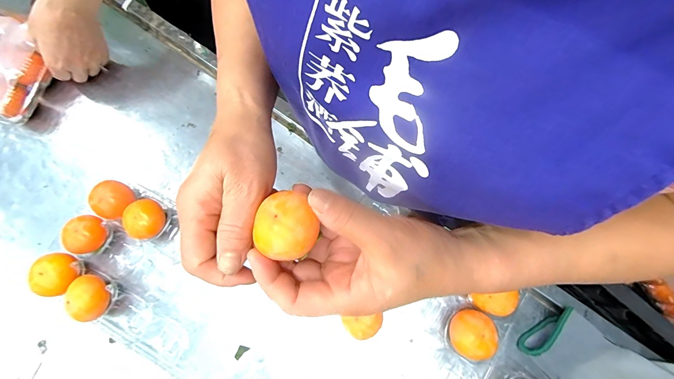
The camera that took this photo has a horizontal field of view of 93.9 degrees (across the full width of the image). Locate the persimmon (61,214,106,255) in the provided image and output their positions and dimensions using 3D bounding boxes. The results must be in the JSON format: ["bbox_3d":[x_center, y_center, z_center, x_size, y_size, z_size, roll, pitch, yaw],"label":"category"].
[{"bbox_3d":[-0.311,0.058,0.396,0.041,0.043,0.046,11,74,5],"label":"persimmon"}]

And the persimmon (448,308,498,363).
[{"bbox_3d":[0.147,0.160,0.349,0.046,0.041,0.048,0,73,1],"label":"persimmon"}]

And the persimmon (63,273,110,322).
[{"bbox_3d":[-0.290,0.127,0.371,0.046,0.040,0.051,2,73,2],"label":"persimmon"}]

